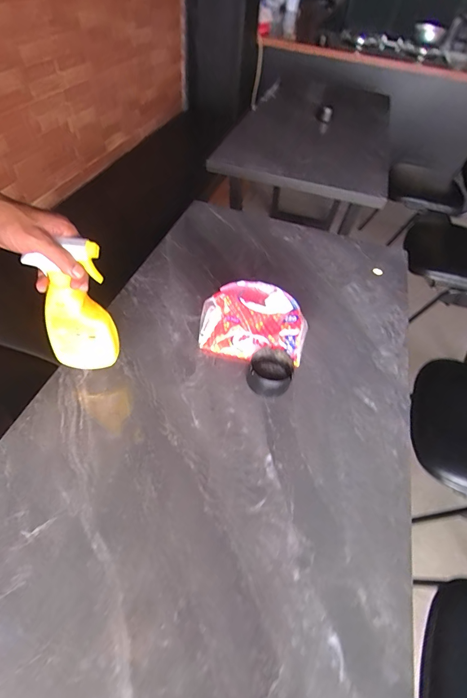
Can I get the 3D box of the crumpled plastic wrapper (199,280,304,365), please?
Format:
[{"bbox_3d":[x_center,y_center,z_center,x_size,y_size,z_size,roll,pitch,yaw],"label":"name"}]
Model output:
[{"bbox_3d":[0.039,-0.053,0.658,0.194,0.091,0.128,14,50,6],"label":"crumpled plastic wrapper"}]

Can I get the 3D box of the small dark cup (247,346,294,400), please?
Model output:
[{"bbox_3d":[0.062,0.040,0.611,0.073,0.049,0.079,3,50,-4],"label":"small dark cup"}]

